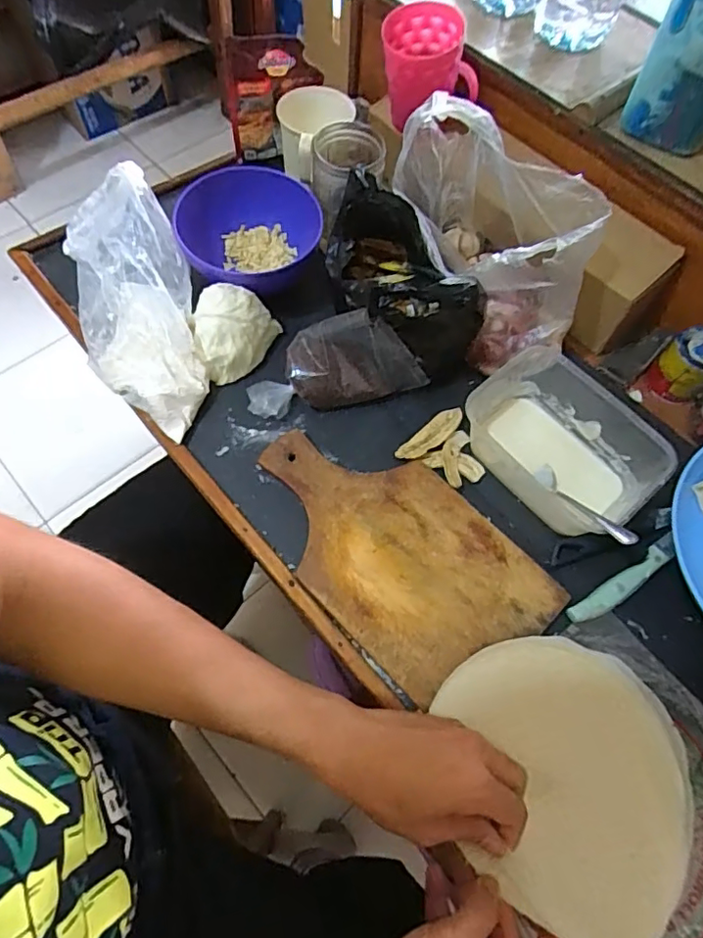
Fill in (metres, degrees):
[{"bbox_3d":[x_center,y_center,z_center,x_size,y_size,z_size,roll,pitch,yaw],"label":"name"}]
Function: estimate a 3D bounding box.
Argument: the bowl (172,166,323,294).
[{"bbox_3d":[-0.107,-0.245,0.619,0.153,0.070,0.147,-4,64,-5],"label":"bowl"}]

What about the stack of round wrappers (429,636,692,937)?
[{"bbox_3d":[0.166,0.229,0.422,0.184,0.052,0.200,0,63,-4],"label":"stack of round wrappers"}]

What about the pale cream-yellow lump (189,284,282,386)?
[{"bbox_3d":[-0.117,-0.142,0.587,0.089,0.068,0.074,-21,66,-13],"label":"pale cream-yellow lump"}]

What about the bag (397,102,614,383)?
[{"bbox_3d":[0.142,-0.224,0.540,0.145,0.207,0.190,-35,70,-19],"label":"bag"}]

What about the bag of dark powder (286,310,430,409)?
[{"bbox_3d":[0.005,-0.103,0.563,0.135,0.091,0.058,3,63,-2],"label":"bag of dark powder"}]

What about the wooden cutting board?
[{"bbox_3d":[0.036,0.067,0.520,0.158,0.010,0.282,-39,72,-20],"label":"wooden cutting board"}]

